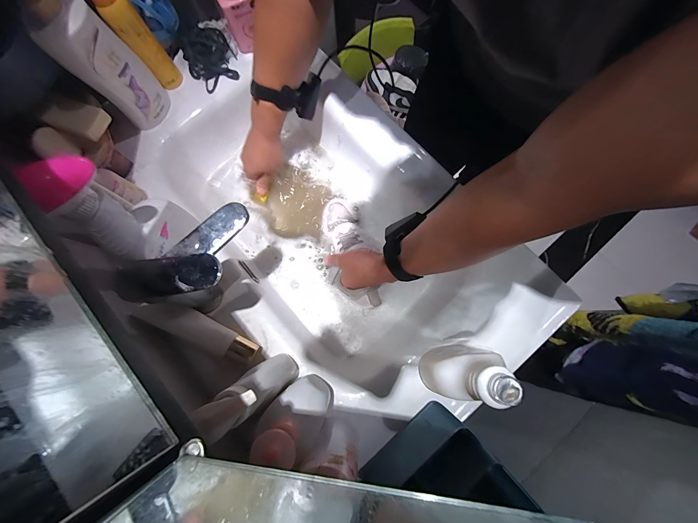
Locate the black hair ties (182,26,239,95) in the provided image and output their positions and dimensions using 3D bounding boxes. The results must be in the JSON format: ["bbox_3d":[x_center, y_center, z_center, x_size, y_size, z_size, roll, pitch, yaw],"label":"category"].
[{"bbox_3d":[-0.257,-0.378,0.540,0.088,0.050,0.108,-28,80,-4],"label":"black hair ties"}]

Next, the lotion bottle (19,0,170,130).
[{"bbox_3d":[-0.361,-0.298,0.425,0.065,0.251,0.087,41,83,8],"label":"lotion bottle"}]

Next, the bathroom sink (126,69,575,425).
[{"bbox_3d":[-0.033,-0.055,0.540,0.387,0.118,0.698,-42,81,-6],"label":"bathroom sink"}]

